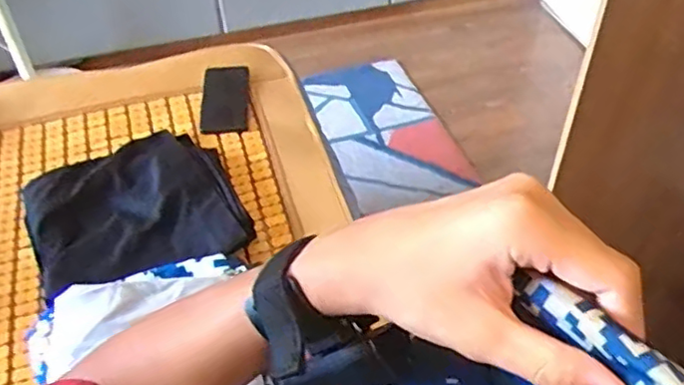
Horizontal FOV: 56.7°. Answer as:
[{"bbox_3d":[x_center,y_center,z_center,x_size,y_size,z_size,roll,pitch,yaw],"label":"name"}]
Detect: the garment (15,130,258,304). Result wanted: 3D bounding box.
[{"bbox_3d":[-0.286,0.013,0.862,0.266,0.056,0.245,-20,47,-17],"label":"garment"}]

